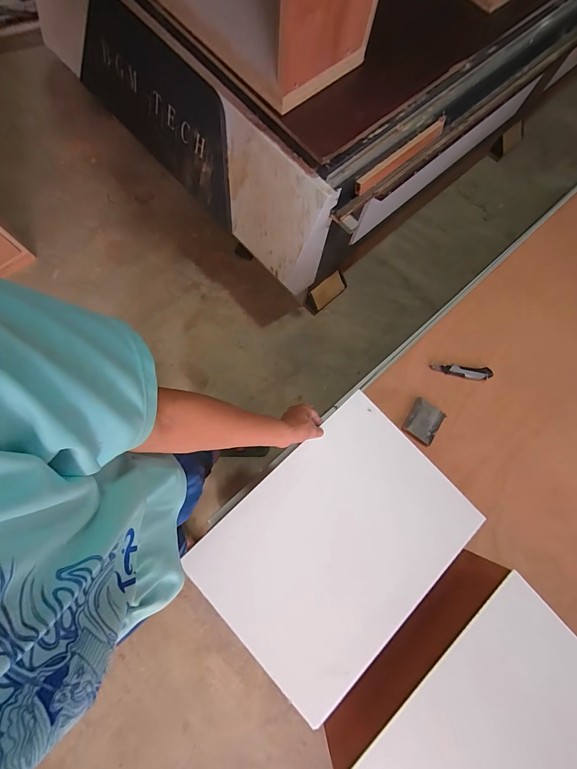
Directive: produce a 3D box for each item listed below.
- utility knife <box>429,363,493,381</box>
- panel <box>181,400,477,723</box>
[{"bbox_3d":[0.496,-0.036,0.908,0.175,0.017,0.035,7,76,-3],"label":"utility knife"},{"bbox_3d":[0.095,0.297,0.601,0.469,0.022,0.356,-42,83,-9],"label":"panel"}]

